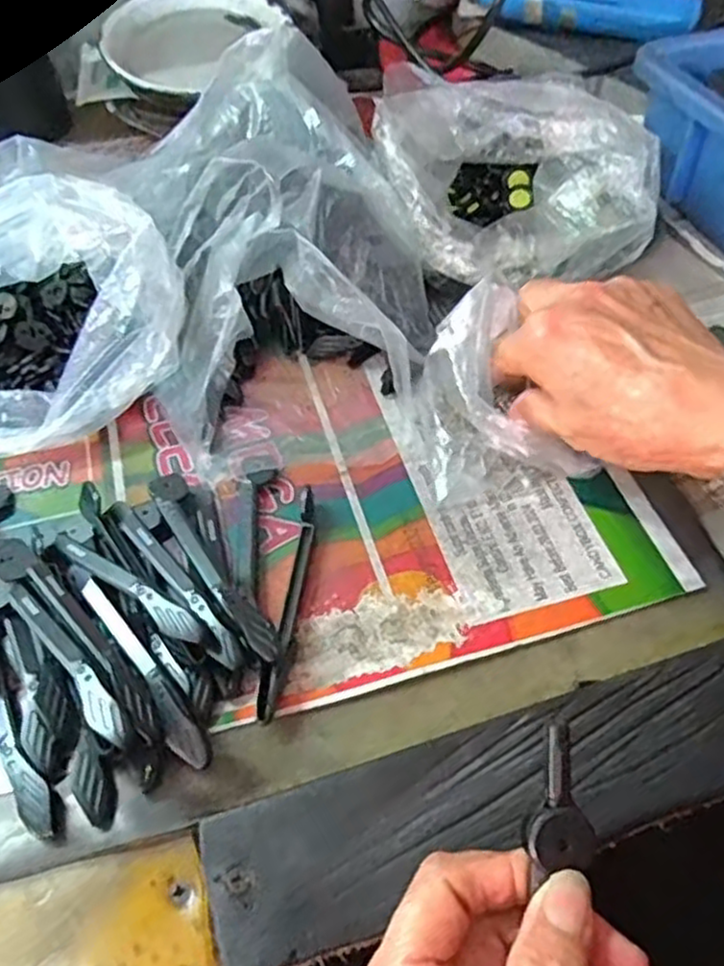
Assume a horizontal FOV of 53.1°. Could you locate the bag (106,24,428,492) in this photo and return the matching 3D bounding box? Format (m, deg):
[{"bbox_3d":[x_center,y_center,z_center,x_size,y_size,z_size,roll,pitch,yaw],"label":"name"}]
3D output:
[{"bbox_3d":[-0.051,-0.144,0.400,0.150,0.078,0.256,-13,54,-9],"label":"bag"}]

